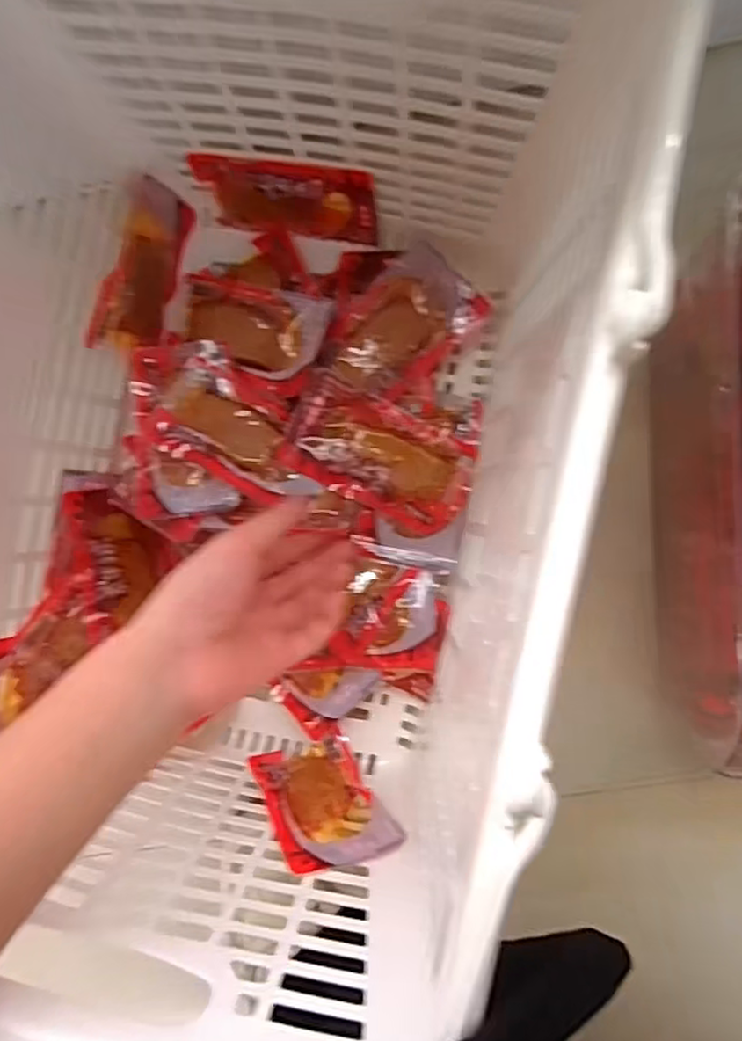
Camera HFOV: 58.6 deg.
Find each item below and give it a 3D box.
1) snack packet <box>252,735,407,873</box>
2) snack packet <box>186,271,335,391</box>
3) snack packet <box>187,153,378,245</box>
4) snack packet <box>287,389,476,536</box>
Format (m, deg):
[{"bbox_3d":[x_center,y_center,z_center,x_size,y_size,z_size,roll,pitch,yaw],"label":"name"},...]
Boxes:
[{"bbox_3d":[-0.031,0.167,0.403,0.064,0.110,0.010,-7,109,-21],"label":"snack packet"},{"bbox_3d":[-0.079,-0.125,0.431,0.101,0.019,0.063,21,93,6],"label":"snack packet"},{"bbox_3d":[-0.051,-0.201,0.416,0.109,0.064,0.012,8,75,6],"label":"snack packet"},{"bbox_3d":[0.007,-0.040,0.423,0.116,0.025,0.061,25,94,6],"label":"snack packet"}]

